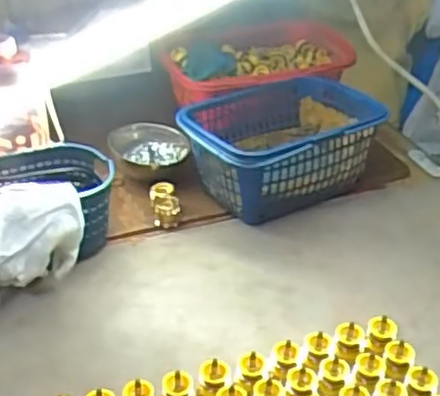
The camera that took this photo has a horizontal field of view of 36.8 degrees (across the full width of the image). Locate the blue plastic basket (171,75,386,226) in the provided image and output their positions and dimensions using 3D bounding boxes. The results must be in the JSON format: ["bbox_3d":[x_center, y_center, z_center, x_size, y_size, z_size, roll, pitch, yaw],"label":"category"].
[{"bbox_3d":[0.086,-0.071,0.899,0.265,0.117,0.189,-16,37,-25],"label":"blue plastic basket"}]

